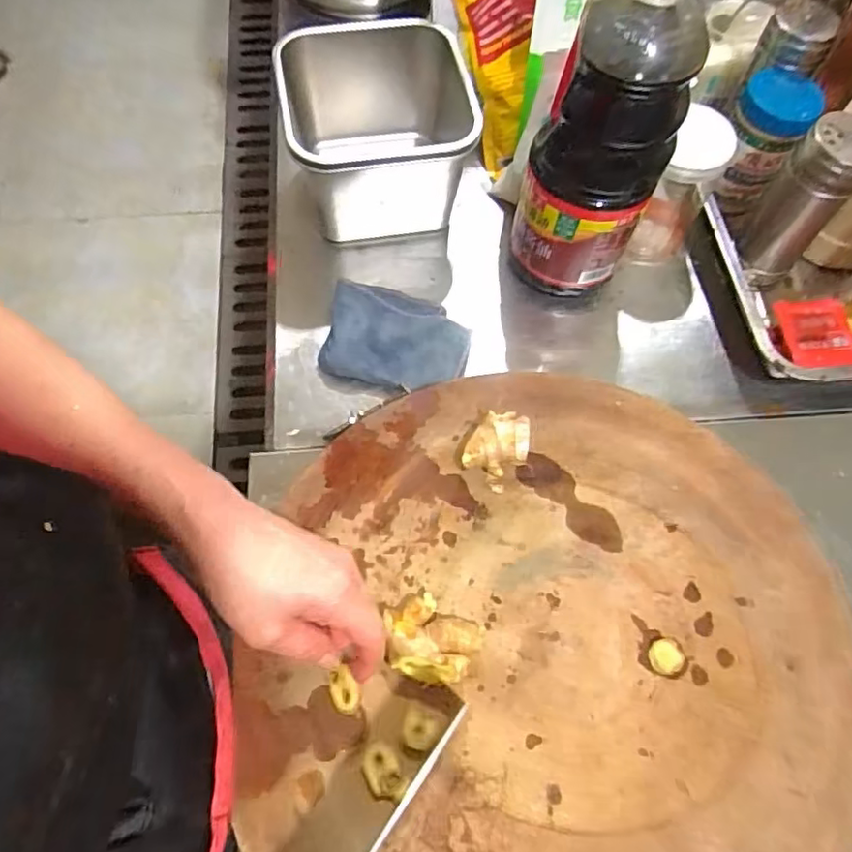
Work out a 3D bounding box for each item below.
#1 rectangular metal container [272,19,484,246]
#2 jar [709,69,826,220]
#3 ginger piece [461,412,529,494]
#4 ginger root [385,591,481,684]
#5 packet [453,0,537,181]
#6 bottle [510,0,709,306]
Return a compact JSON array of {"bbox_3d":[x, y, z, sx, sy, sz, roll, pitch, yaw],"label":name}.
[{"bbox_3d":[-0.047,-0.298,0.641,0.187,0.139,0.176,0,67,-1],"label":"rectangular metal container"},{"bbox_3d":[0.342,-0.291,0.637,0.074,0.119,0.083,24,69,9],"label":"jar"},{"bbox_3d":[0.056,0.017,0.469,0.040,0.023,0.052,33,70,12],"label":"ginger piece"},{"bbox_3d":[0.001,0.145,0.413,0.061,0.027,0.050,28,69,11],"label":"ginger root"},{"bbox_3d":[0.071,-0.406,0.663,0.107,0.235,0.045,-4,29,-3],"label":"packet"},{"bbox_3d":[0.146,-0.235,0.518,0.113,0.303,0.093,14,67,5],"label":"bottle"}]

